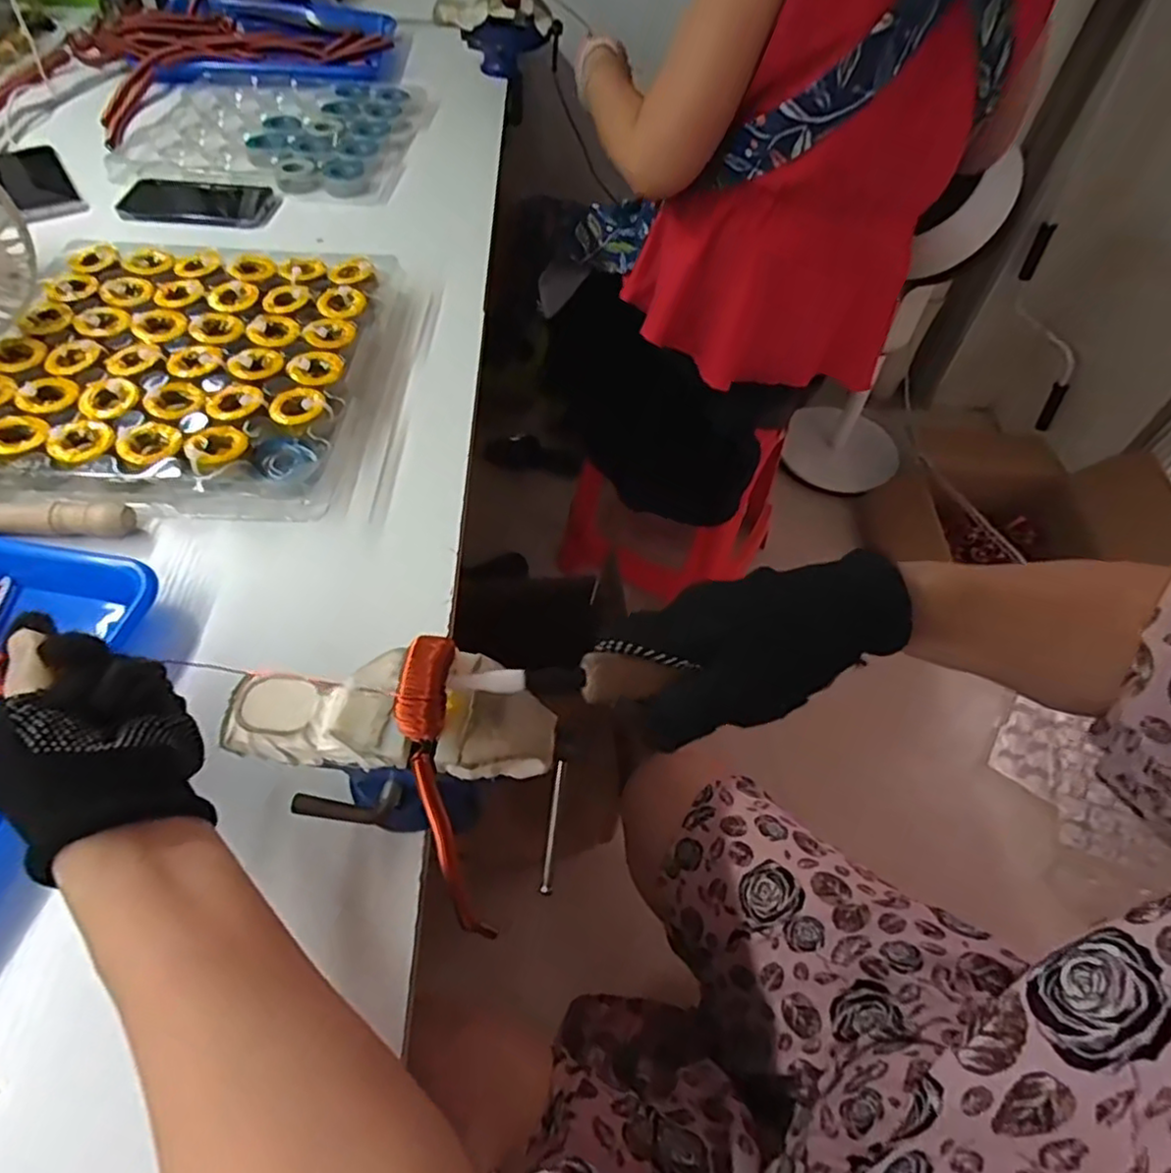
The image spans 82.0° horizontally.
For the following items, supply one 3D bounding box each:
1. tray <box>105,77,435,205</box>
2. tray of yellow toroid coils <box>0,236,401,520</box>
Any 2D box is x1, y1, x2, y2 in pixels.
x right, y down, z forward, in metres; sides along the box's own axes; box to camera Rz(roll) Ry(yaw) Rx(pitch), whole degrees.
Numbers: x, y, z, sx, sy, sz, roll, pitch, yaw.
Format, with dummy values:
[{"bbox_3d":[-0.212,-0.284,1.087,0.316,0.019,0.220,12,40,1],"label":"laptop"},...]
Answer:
[{"bbox_3d":[-0.379,-0.549,0.809,0.345,0.022,0.296,0,54,-5],"label":"tray"},{"bbox_3d":[-0.315,-0.178,0.533,0.287,0.034,0.288,3,55,-2],"label":"tray of yellow toroid coils"}]

